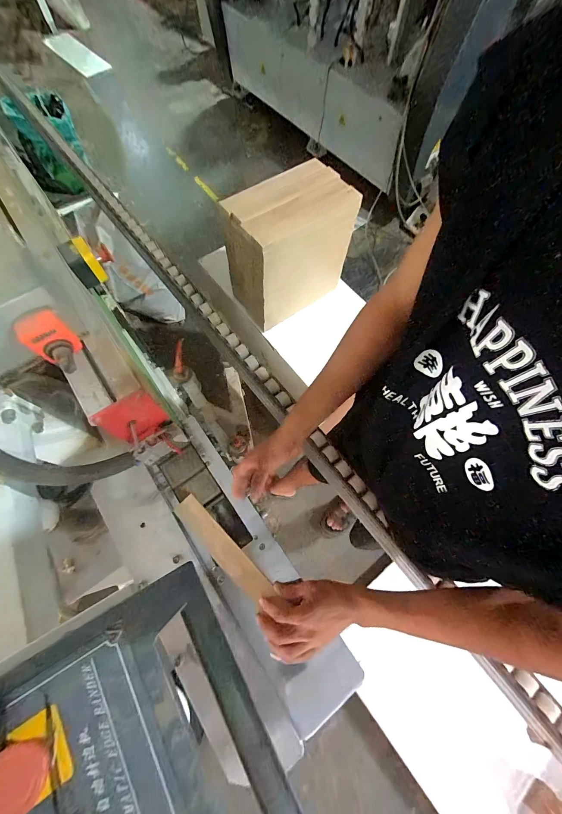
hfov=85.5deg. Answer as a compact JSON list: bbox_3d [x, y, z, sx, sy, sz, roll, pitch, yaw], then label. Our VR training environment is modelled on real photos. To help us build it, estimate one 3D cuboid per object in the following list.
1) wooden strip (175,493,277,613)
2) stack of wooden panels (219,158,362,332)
[{"bbox_3d":[-0.112,0.265,0.574,0.232,0.013,0.048,43,78,13],"label":"wooden strip"},{"bbox_3d":[0.021,-0.432,0.851,0.301,0.305,0.180,-31,71,-12],"label":"stack of wooden panels"}]

